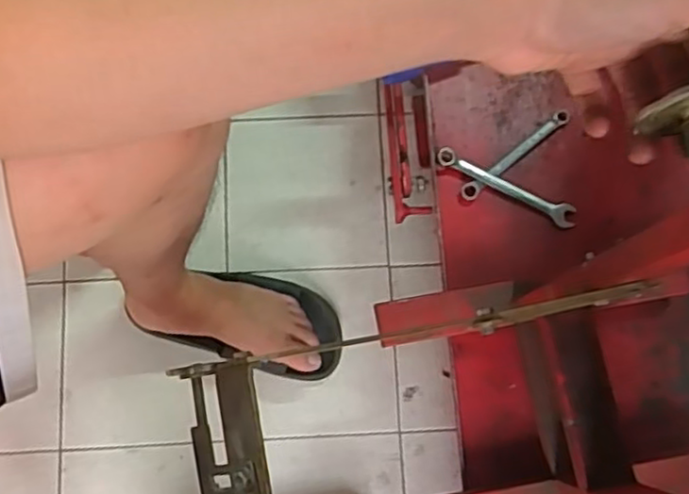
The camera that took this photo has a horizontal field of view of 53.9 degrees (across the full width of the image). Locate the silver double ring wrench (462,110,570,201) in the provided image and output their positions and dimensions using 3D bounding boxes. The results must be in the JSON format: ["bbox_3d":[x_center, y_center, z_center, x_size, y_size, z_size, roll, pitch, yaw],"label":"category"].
[{"bbox_3d":[0.171,-0.093,0.676,0.134,0.008,0.015,-39,82,-7],"label":"silver double ring wrench"}]

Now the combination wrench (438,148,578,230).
[{"bbox_3d":[0.159,-0.059,0.670,0.145,0.005,0.023,27,80,5],"label":"combination wrench"}]

